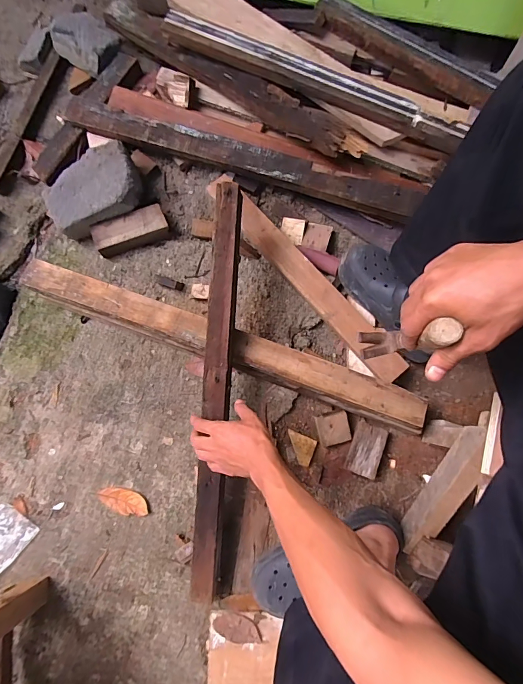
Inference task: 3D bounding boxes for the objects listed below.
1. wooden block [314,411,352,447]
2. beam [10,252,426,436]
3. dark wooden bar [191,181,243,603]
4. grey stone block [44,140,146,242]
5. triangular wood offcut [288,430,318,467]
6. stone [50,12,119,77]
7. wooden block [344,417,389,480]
[{"bbox_3d":[0.142,0.173,0.726,0.064,0.020,0.061,-14,95,-6],"label":"wooden block"},{"bbox_3d":[-0.081,0.004,0.712,0.781,0.084,0.067,19,78,5],"label":"beam"},{"bbox_3d":[-0.076,0.080,0.623,0.043,0.032,0.695,4,89,2],"label":"dark wooden bar"},{"bbox_3d":[-0.356,-0.320,0.774,0.201,0.073,0.125,-30,80,-6],"label":"grey stone block"},{"bbox_3d":[0.075,0.211,0.726,0.060,0.013,0.054,23,79,6],"label":"triangular wood offcut"},{"bbox_3d":[-0.416,-0.725,0.874,0.131,0.067,0.117,34,80,6],"label":"stone"},{"bbox_3d":[0.202,0.208,0.714,0.060,0.041,0.100,19,78,5],"label":"wooden block"}]

